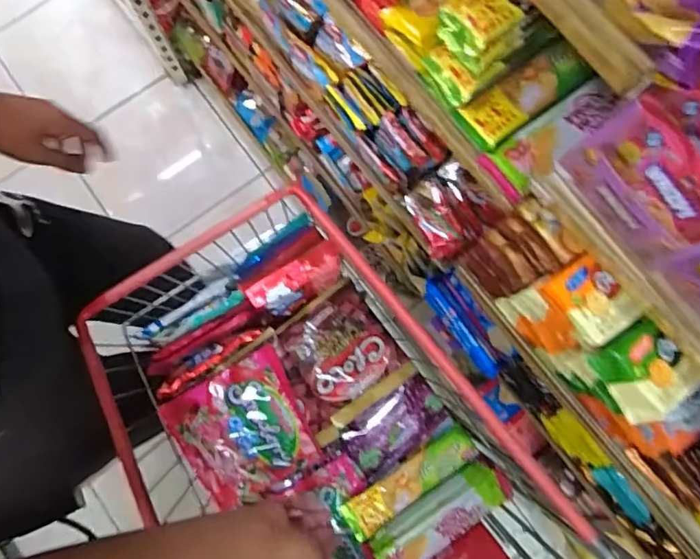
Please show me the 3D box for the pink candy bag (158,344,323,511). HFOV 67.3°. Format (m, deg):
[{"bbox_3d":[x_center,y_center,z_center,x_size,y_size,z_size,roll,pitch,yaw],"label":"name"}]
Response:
[{"bbox_3d":[-0.146,0.205,0.704,0.169,0.049,0.168,-28,80,-5],"label":"pink candy bag"}]

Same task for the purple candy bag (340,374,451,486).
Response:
[{"bbox_3d":[0.064,0.212,0.751,0.148,0.030,0.090,-34,81,-6],"label":"purple candy bag"}]

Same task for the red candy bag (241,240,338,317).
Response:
[{"bbox_3d":[-0.072,0.004,0.728,0.130,0.096,0.042,-29,80,-5],"label":"red candy bag"}]

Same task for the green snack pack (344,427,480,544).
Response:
[{"bbox_3d":[0.085,0.278,0.725,0.202,0.024,0.047,-29,80,-18],"label":"green snack pack"}]

